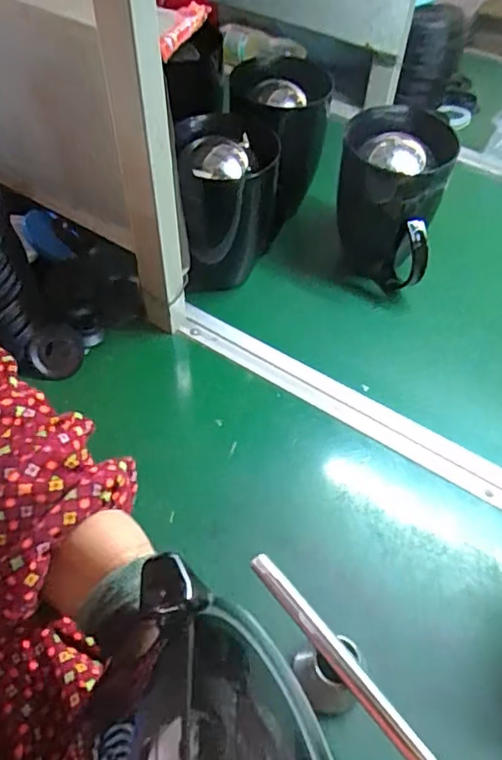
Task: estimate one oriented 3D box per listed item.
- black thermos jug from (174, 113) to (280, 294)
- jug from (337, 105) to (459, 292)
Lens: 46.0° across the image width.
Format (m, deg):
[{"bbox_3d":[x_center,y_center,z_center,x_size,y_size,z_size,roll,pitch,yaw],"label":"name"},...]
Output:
[{"bbox_3d":[-0.031,-0.211,0.720,0.111,0.181,0.116,4,52,0],"label":"black thermos jug"},{"bbox_3d":[0.164,-0.207,0.740,0.117,0.207,0.120,9,52,4],"label":"jug"}]

